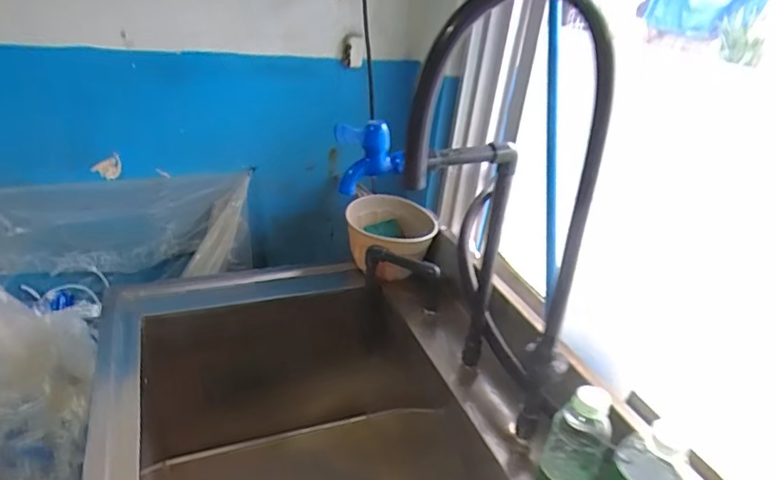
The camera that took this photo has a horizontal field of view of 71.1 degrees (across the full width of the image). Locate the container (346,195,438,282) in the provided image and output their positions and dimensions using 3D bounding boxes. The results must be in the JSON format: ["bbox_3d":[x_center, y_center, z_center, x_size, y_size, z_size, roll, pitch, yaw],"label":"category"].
[{"bbox_3d":[0.003,0.003,1.091,0.175,0.120,0.166,-3,30,-17],"label":"container"}]

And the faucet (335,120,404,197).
[{"bbox_3d":[-0.021,-0.097,0.620,0.077,0.076,0.030,-15,35,-34],"label":"faucet"}]

